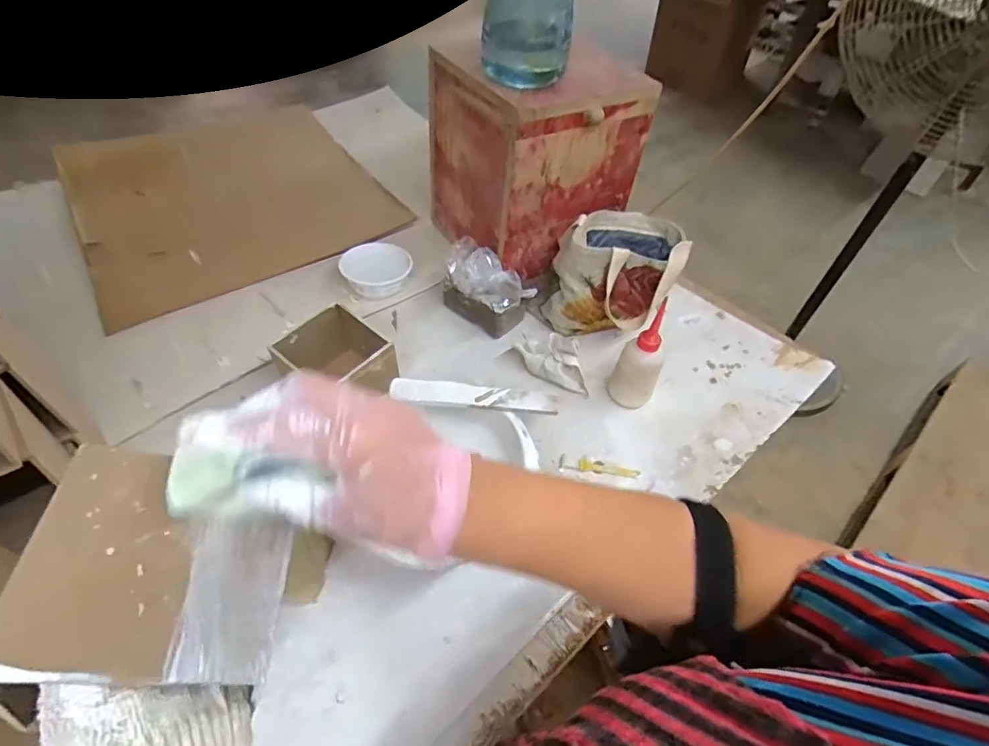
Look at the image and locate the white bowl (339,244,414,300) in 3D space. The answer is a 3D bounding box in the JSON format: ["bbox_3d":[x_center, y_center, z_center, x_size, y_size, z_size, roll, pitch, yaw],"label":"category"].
[{"bbox_3d":[-0.194,-0.165,0.846,0.097,0.049,0.094,1,51,-2],"label":"white bowl"}]

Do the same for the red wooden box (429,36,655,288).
[{"bbox_3d":[0.064,-0.354,0.846,0.273,0.268,0.252,-19,55,-17],"label":"red wooden box"}]

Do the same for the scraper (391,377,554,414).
[{"bbox_3d":[-0.024,0.026,0.623,0.196,0.010,0.035,5,51,1],"label":"scraper"}]

